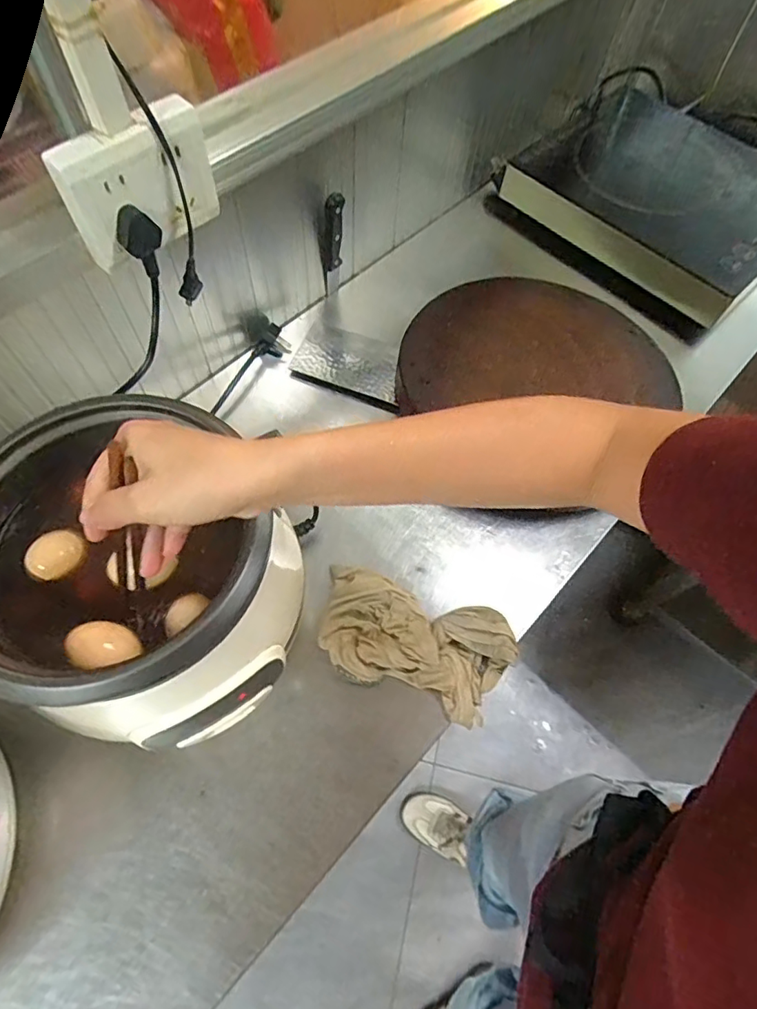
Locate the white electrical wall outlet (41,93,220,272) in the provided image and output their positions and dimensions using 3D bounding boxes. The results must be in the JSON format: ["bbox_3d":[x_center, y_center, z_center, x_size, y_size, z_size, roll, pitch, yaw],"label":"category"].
[{"bbox_3d":[-0.184,-0.248,0.427,0.115,0.089,0.023,-41,72,-20],"label":"white electrical wall outlet"}]

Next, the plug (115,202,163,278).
[{"bbox_3d":[-0.190,-0.212,0.440,0.032,0.053,0.014,-36,71,-18],"label":"plug"}]

